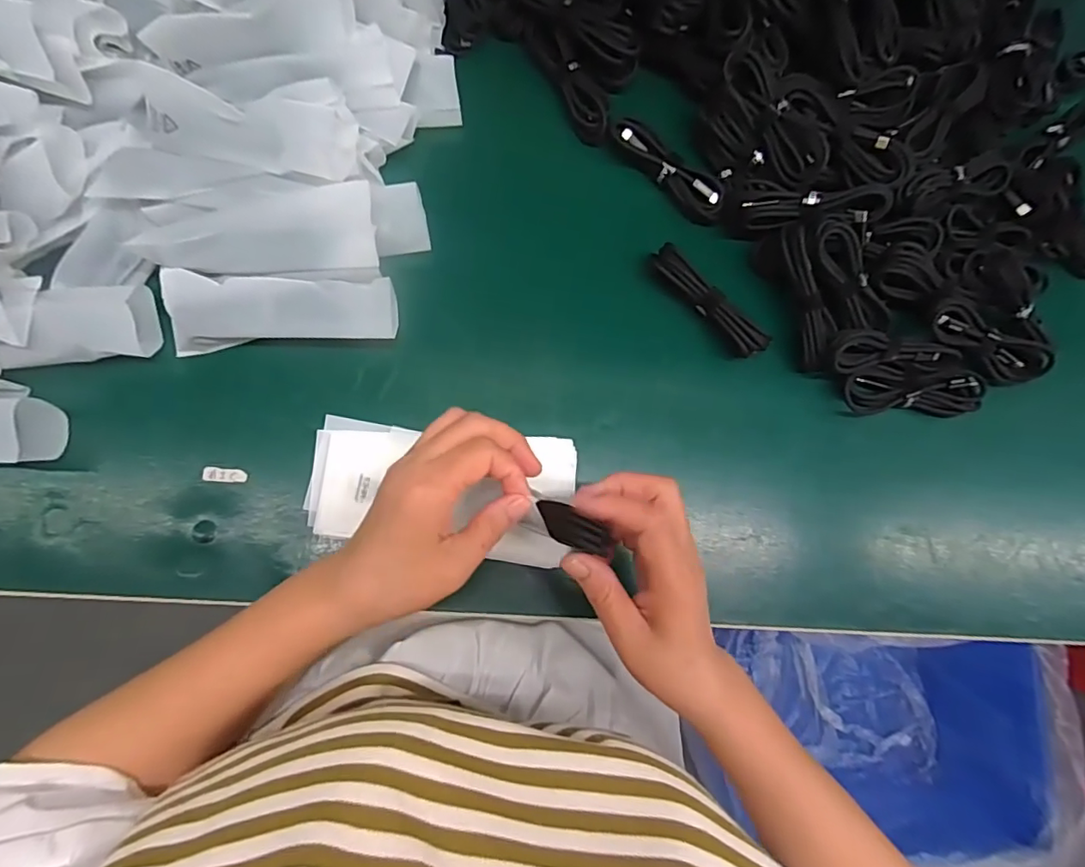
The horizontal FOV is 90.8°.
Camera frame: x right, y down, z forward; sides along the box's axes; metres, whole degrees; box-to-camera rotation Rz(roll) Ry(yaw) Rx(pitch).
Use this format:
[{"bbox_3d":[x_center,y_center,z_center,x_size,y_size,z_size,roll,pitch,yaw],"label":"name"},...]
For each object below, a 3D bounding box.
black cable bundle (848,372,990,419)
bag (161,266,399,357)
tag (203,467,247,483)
[{"bbox_3d":[0.292,-0.031,0.430,0.114,0.026,0.034,0,82,-5],"label":"black cable bundle"},{"bbox_3d":[-0.183,-0.086,0.382,0.155,0.037,0.047,-2,82,-5],"label":"bag"},{"bbox_3d":[-0.224,0.029,0.377,0.029,0.004,0.010,6,87,-12],"label":"tag"}]

